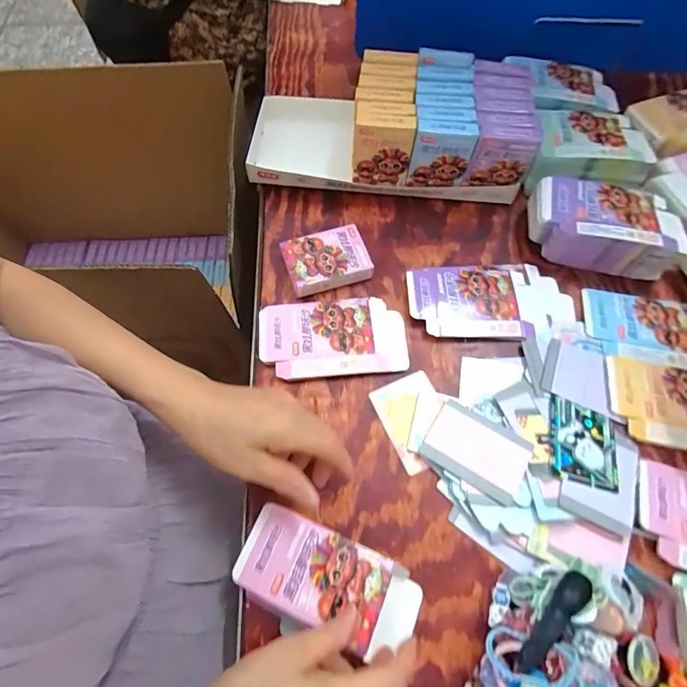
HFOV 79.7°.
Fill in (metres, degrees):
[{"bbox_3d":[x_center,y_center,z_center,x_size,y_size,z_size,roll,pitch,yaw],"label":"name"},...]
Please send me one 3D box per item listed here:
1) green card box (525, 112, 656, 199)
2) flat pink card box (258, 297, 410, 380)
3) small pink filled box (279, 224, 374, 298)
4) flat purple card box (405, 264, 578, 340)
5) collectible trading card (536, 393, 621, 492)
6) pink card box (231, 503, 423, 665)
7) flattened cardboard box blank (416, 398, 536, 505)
[{"bbox_3d":[0.301,-0.241,0.514,0.139,0.046,0.105,6,65,3],"label":"green card box"},{"bbox_3d":[-0.011,-0.007,0.439,0.152,0.011,0.089,-5,65,-2],"label":"flat pink card box"},{"bbox_3d":[-0.020,-0.095,0.472,0.090,0.024,0.067,-17,66,-8],"label":"small pink filled box"},{"bbox_3d":[0.162,-0.048,0.457,0.176,0.009,0.092,-2,65,0],"label":"flat purple card box"},{"bbox_3d":[0.223,0.093,0.387,0.069,0.008,0.076,15,66,7],"label":"collectible trading card"},{"bbox_3d":[-0.012,0.192,0.333,0.148,0.022,0.070,20,66,6],"label":"pink card box"},{"bbox_3d":[0.124,0.098,0.382,0.088,0.005,0.063,29,70,16],"label":"flattened cardboard box blank"}]

